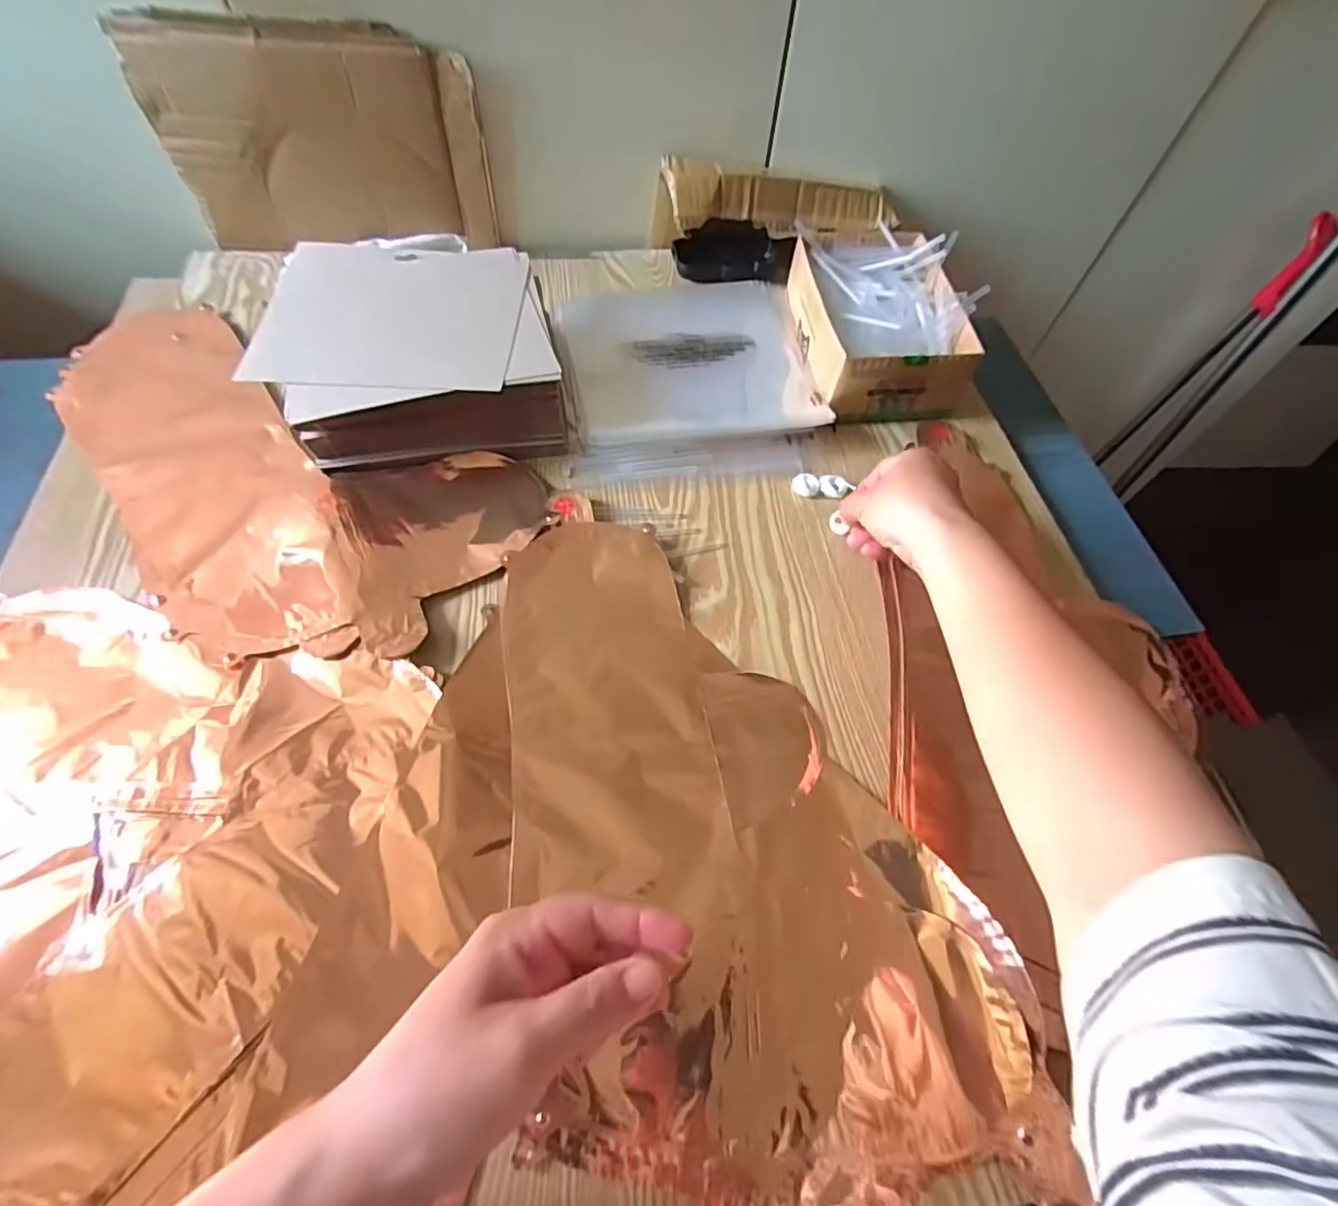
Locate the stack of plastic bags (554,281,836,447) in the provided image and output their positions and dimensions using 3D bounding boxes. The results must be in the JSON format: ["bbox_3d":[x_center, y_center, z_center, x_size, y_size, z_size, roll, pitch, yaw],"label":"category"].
[{"bbox_3d":[0.013,-0.234,0.559,0.220,0.018,0.217,-4,59,-5],"label":"stack of plastic bags"}]

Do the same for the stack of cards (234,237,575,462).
[{"bbox_3d":[-0.204,-0.209,0.496,0.211,0.073,0.193,-10,61,-9],"label":"stack of cards"}]

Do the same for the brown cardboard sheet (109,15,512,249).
[{"bbox_3d":[-0.317,-0.422,0.560,0.277,0.172,0.022,-1,60,-5],"label":"brown cardboard sheet"}]

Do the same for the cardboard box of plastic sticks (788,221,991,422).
[{"bbox_3d":[0.199,-0.264,0.566,0.146,0.068,0.198,-5,61,-6],"label":"cardboard box of plastic sticks"}]

